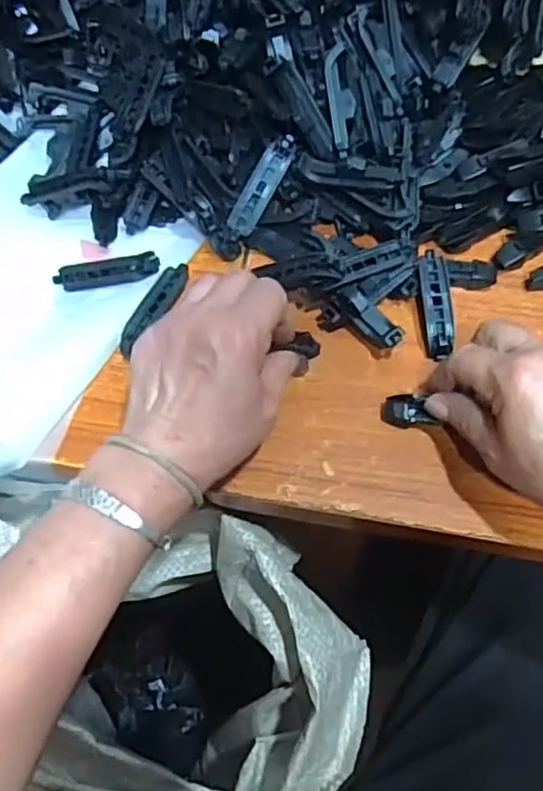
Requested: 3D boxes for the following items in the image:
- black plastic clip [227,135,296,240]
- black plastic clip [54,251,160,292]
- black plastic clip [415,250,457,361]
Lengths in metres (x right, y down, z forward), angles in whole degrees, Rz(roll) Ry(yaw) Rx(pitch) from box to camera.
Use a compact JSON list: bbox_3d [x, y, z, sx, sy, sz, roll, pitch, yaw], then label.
[{"bbox_3d":[-0.007,-0.142,0.445,0.016,0.008,0.075,36,104,17],"label":"black plastic clip"},{"bbox_3d":[-0.118,-0.089,0.460,0.074,0.011,0.016,-9,63,-1],"label":"black plastic clip"},{"bbox_3d":[0.109,-0.061,0.433,0.022,0.011,0.076,-2,63,3],"label":"black plastic clip"}]

